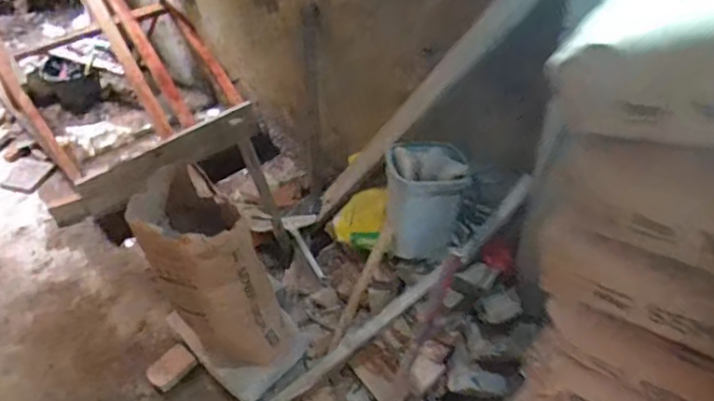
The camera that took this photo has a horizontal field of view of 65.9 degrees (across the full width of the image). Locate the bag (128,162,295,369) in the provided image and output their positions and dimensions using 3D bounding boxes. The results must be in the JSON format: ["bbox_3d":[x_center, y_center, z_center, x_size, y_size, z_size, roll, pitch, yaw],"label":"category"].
[{"bbox_3d":[-0.379,0.202,1.461,0.249,0.540,0.346,-29,48,-23],"label":"bag"}]

